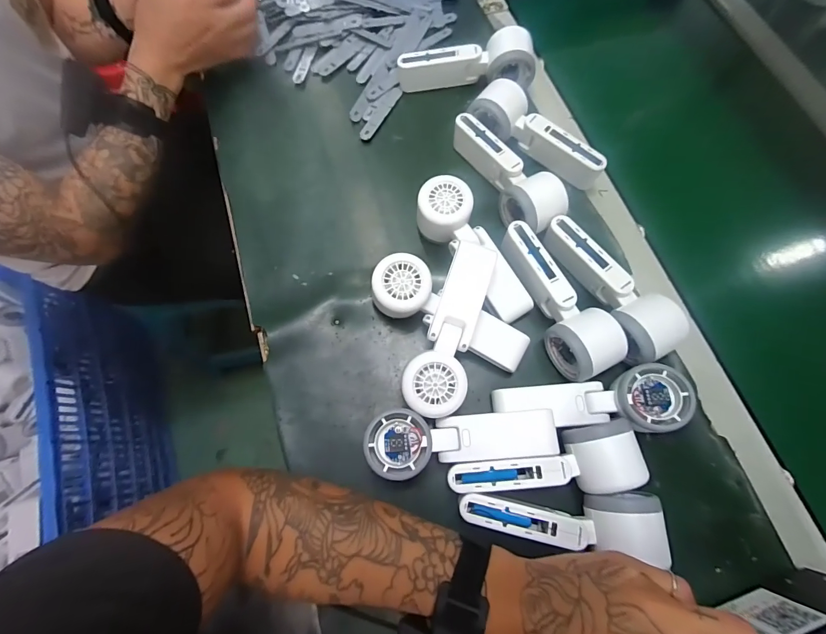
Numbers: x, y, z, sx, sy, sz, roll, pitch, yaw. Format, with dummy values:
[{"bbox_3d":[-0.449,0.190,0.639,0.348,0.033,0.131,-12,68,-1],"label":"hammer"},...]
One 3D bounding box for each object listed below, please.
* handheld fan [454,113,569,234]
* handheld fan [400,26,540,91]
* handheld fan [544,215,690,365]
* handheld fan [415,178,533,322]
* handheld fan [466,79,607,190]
[{"bbox_3d":[0.108,-0.163,0.439,0.059,0.054,0.164,-22,73,-8],"label":"handheld fan"},{"bbox_3d":[0.066,-0.323,0.493,0.164,0.048,0.066,-1,71,-1],"label":"handheld fan"},{"bbox_3d":[0.193,-0.032,0.384,0.055,0.048,0.165,-29,74,-10],"label":"handheld fan"},{"bbox_3d":[0.058,-0.066,0.410,0.067,0.056,0.166,-28,74,-10],"label":"handheld fan"},{"bbox_3d":[0.140,-0.202,0.452,0.163,0.050,0.056,43,76,13],"label":"handheld fan"}]

